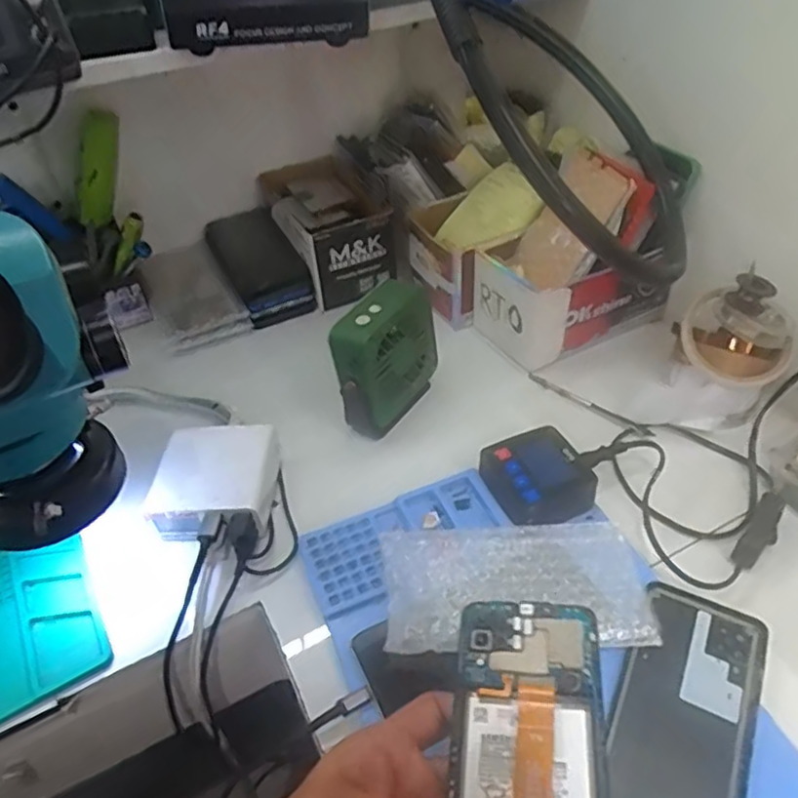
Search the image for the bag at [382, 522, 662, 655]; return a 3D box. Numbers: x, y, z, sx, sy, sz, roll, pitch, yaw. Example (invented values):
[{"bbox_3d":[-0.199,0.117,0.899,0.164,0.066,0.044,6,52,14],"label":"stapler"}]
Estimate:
[{"bbox_3d":[0.076,0.126,0.429,0.166,0.032,0.088,-5,43,0],"label":"bag"}]

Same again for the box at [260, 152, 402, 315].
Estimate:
[{"bbox_3d":[-0.079,-0.204,0.740,0.121,0.073,0.186,-16,44,-12],"label":"box"}]

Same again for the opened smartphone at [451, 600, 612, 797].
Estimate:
[{"bbox_3d":[0.062,0.171,0.301,0.071,0.013,0.159,2,44,7],"label":"opened smartphone"}]

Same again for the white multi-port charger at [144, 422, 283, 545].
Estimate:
[{"bbox_3d":[-0.144,0.065,0.500,0.084,0.045,0.092,-2,43,3],"label":"white multi-port charger"}]

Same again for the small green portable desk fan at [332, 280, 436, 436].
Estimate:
[{"bbox_3d":[-0.011,-0.035,0.553,0.042,0.109,0.105,24,50,28],"label":"small green portable desk fan"}]

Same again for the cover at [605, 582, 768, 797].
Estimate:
[{"bbox_3d":[0.169,0.187,0.378,0.073,0.011,0.168,17,47,22],"label":"cover"}]

